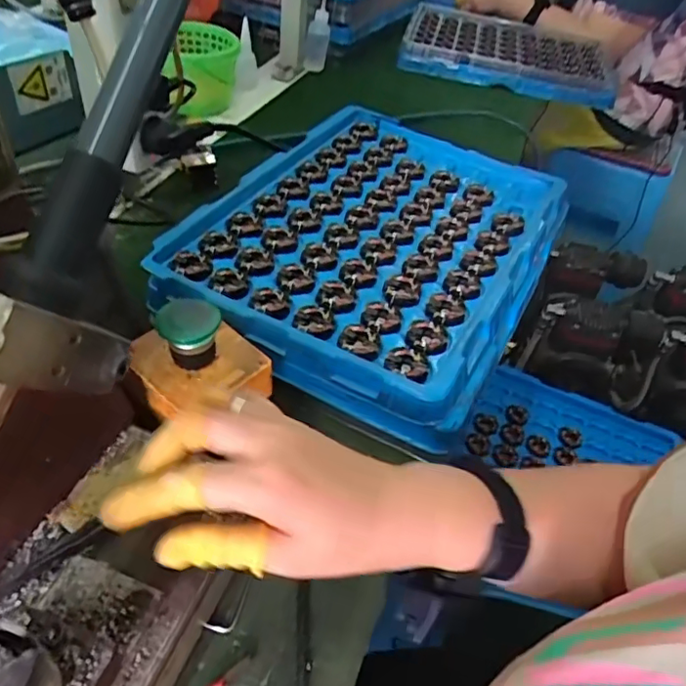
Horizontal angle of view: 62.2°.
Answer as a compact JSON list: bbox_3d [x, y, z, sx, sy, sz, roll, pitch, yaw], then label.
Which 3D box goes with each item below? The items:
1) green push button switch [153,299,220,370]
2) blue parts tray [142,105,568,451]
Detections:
[{"bbox_3d":[-0.096,-0.004,0.359,0.036,0.039,0.034,-8,48,-16],"label":"green push button switch"},{"bbox_3d":[0.035,-0.106,0.530,0.282,0.039,0.377,25,47,15],"label":"blue parts tray"}]

